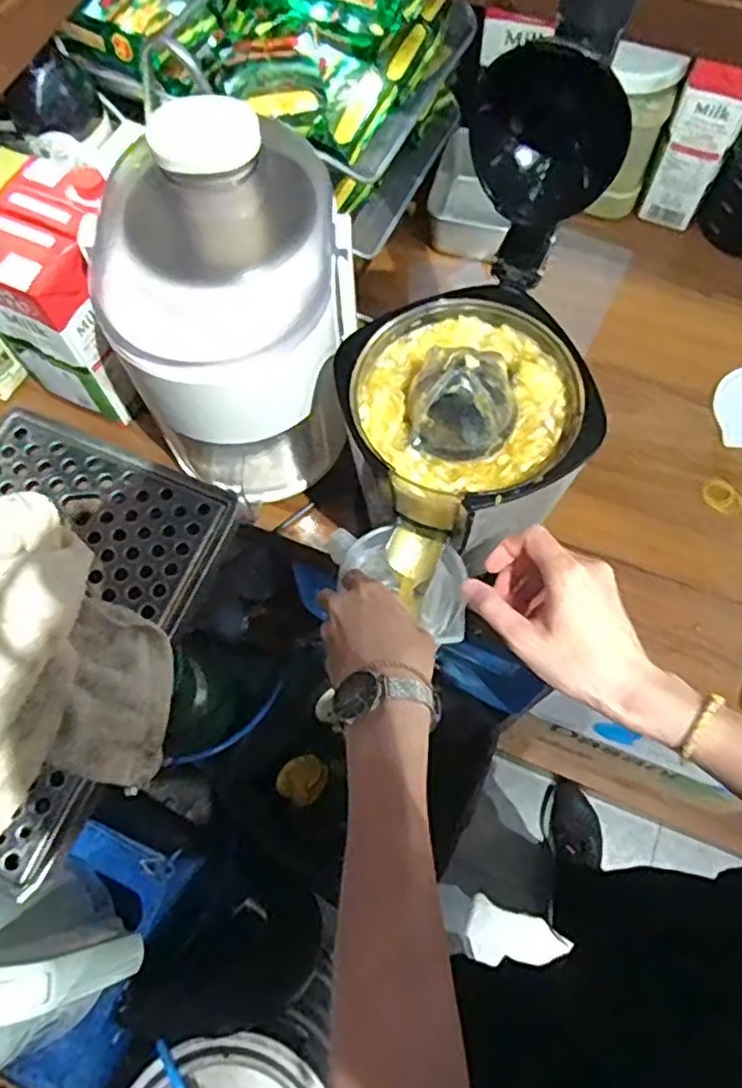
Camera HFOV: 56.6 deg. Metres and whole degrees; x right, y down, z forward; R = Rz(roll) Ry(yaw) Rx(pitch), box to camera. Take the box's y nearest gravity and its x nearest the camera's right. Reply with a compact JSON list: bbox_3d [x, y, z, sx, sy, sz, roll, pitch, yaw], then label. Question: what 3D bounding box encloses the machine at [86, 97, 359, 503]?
[{"bbox_3d":[-0.107,-0.180,0.566,0.182,0.267,0.186,-11,68,-3],"label":"machine"}]

